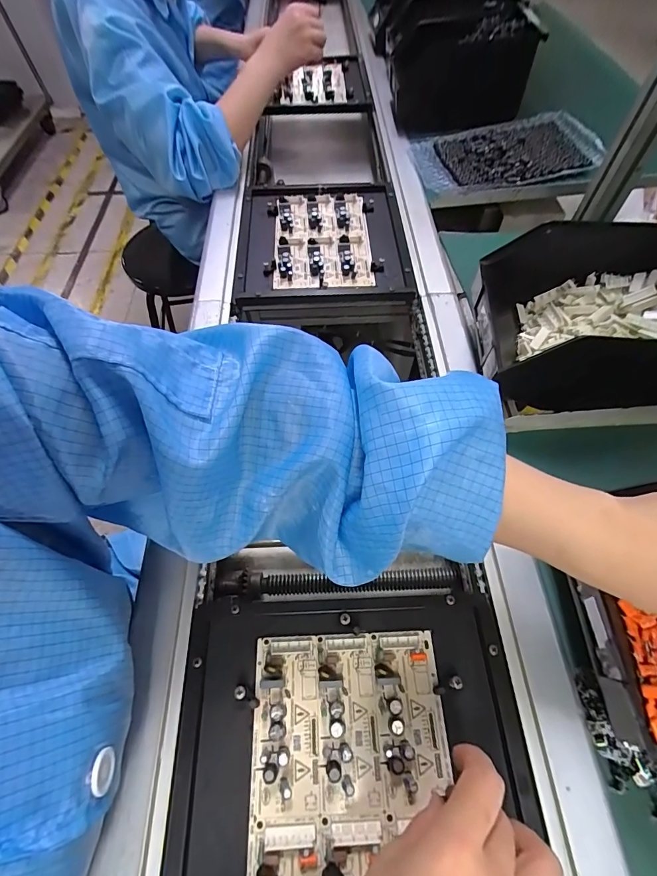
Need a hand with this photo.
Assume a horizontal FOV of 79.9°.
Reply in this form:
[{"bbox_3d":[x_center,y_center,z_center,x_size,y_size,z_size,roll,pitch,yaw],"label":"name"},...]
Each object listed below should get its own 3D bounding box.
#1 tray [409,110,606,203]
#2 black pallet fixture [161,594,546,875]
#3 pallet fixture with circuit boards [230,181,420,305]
[{"bbox_3d":[0.262,-0.418,0.581,0.259,0.029,0.137,-9,65,-4],"label":"tray"},{"bbox_3d":[0.015,0.241,0.250,0.235,0.015,0.254,-3,61,1],"label":"black pallet fixture"},{"bbox_3d":[-0.010,-0.276,0.549,0.225,0.035,0.219,-4,64,-1],"label":"pallet fixture with circuit boards"}]

